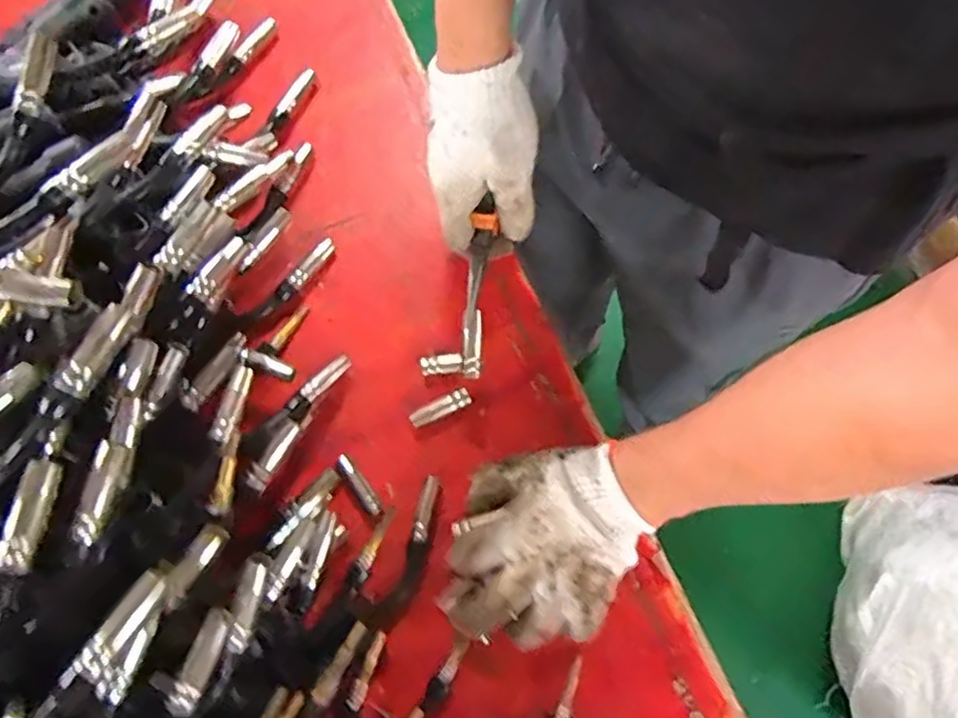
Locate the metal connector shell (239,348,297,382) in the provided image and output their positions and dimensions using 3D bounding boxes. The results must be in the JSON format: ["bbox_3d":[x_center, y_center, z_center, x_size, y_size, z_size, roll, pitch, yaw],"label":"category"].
[{"bbox_3d":[-0.165,0.005,0.510,0.043,0.009,0.013,25,77,-9],"label":"metal connector shell"}]

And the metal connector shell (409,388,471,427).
[{"bbox_3d":[-0.032,0.042,0.550,0.053,0.015,0.015,-27,78,-7],"label":"metal connector shell"}]

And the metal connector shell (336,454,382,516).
[{"bbox_3d":[-0.098,0.103,0.529,0.012,0.013,0.055,-36,80,-9],"label":"metal connector shell"}]

